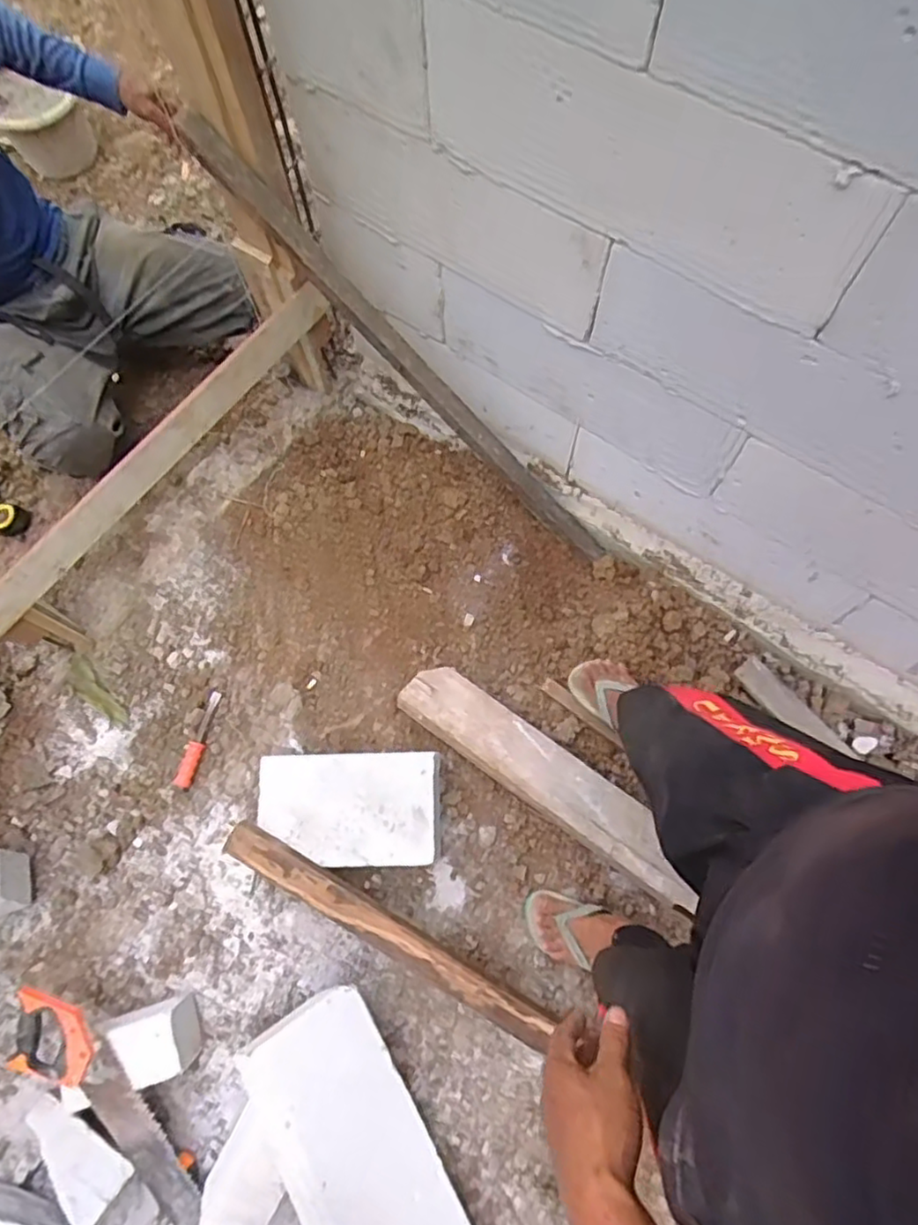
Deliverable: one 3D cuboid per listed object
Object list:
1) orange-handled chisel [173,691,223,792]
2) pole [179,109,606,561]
[{"bbox_3d":[-0.529,0.256,1.330,0.037,0.025,0.196,14,73,4],"label":"orange-handled chisel"},{"bbox_3d":[-0.059,-0.439,1.238,1.026,0.067,0.041,41,70,-27],"label":"pole"}]

